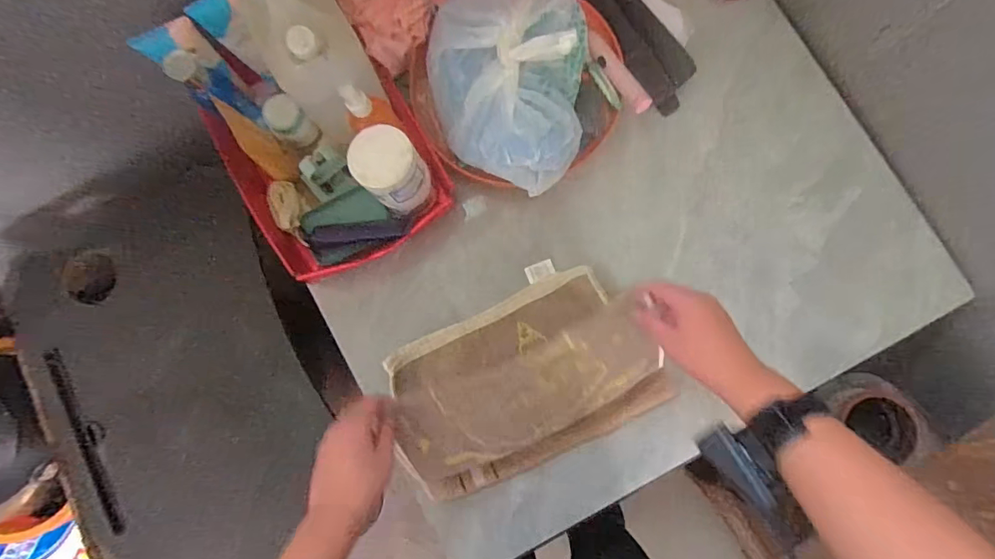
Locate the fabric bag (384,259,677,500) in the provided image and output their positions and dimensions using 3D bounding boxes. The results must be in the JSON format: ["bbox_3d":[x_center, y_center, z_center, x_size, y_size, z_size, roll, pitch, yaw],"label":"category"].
[{"bbox_3d":[0.029,0.123,0.605,0.306,0.165,0.223,-29,83,0],"label":"fabric bag"}]

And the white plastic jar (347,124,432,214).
[{"bbox_3d":[-0.131,-0.134,0.629,0.083,0.124,0.077,40,88,6],"label":"white plastic jar"}]

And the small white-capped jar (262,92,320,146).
[{"bbox_3d":[-0.291,-0.222,0.705,0.052,0.058,0.064,-41,83,-1],"label":"small white-capped jar"}]

